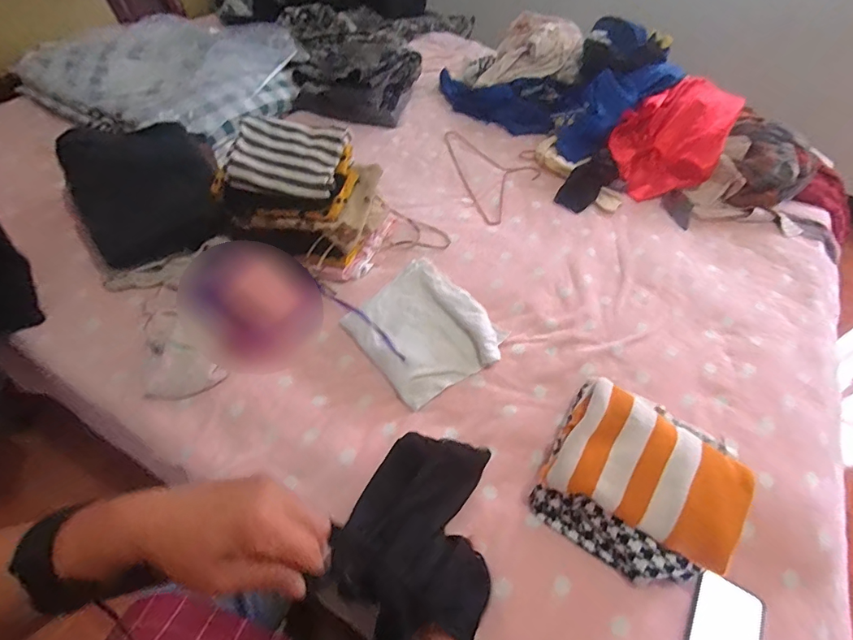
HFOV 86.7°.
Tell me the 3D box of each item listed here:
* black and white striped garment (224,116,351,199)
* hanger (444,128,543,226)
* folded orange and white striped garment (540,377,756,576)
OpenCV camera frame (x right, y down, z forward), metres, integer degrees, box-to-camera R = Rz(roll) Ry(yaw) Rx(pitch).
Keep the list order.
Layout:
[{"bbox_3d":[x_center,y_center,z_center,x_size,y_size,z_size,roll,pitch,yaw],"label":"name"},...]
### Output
[{"bbox_3d":[-0.242,-0.290,0.793,0.182,0.069,0.137,10,50,1],"label":"black and white striped garment"},{"bbox_3d":[0.179,-0.372,1.123,0.202,0.019,0.398,-7,52,-12],"label":"hanger"},{"bbox_3d":[0.295,0.200,0.600,0.227,0.058,0.164,30,54,17],"label":"folded orange and white striped garment"}]

